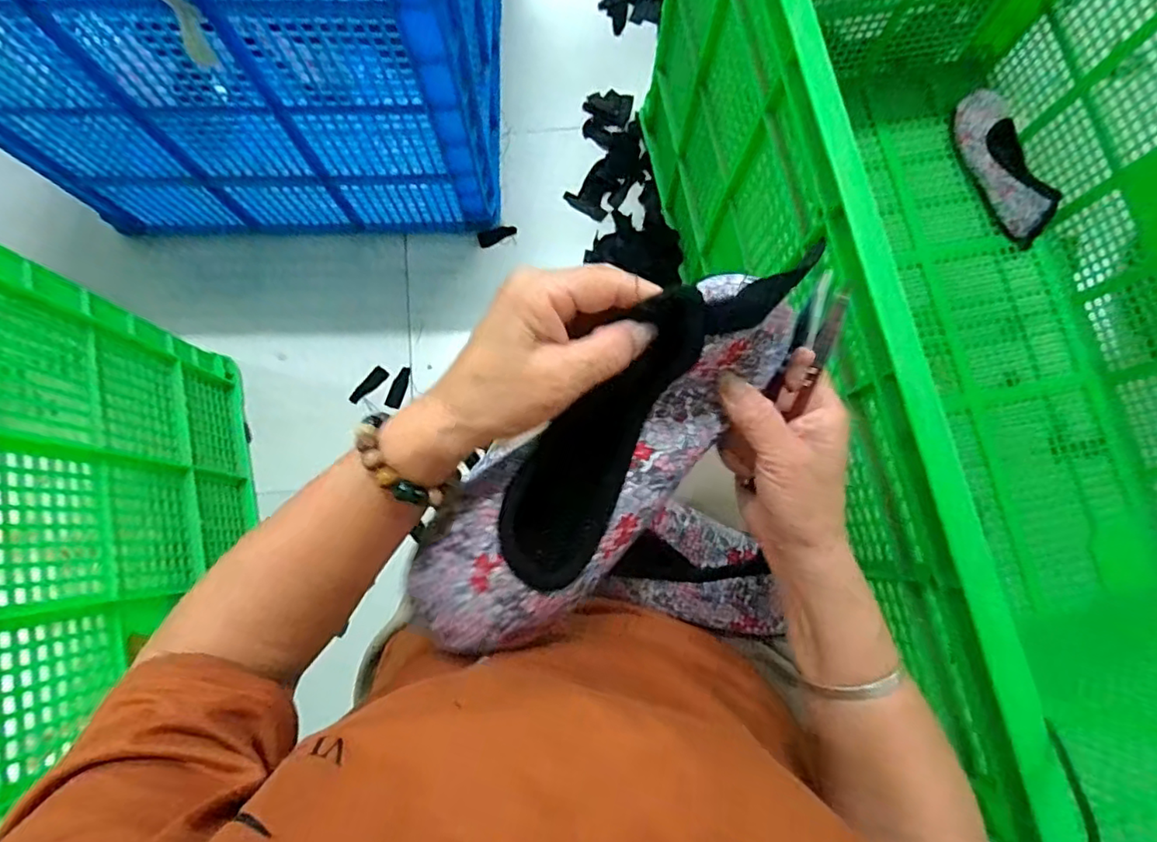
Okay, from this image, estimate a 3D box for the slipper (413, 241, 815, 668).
[{"bbox_3d":[0.011,0.026,0.305,0.082,0.060,0.258,45,102,7],"label":"slipper"}]

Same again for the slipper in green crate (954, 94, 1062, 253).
[{"bbox_3d":[0.714,-0.432,1.015,0.095,0.063,0.266,-20,80,-5],"label":"slipper in green crate"}]

